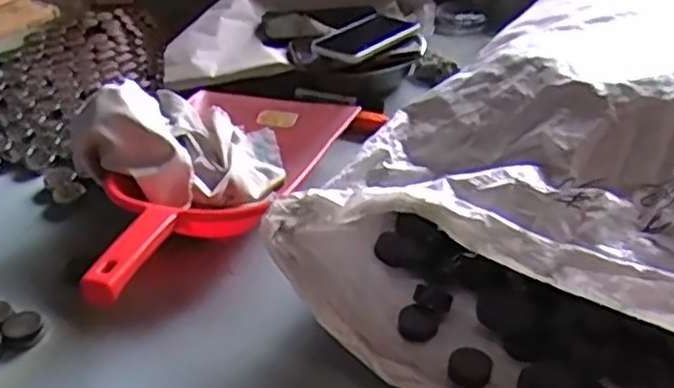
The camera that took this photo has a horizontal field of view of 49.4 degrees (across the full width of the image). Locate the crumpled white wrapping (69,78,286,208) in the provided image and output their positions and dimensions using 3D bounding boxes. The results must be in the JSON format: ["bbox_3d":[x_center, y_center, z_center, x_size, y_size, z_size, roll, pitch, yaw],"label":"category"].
[{"bbox_3d":[-0.169,-0.059,0.777,0.207,0.115,0.157,-18,37,-22],"label":"crumpled white wrapping"}]

